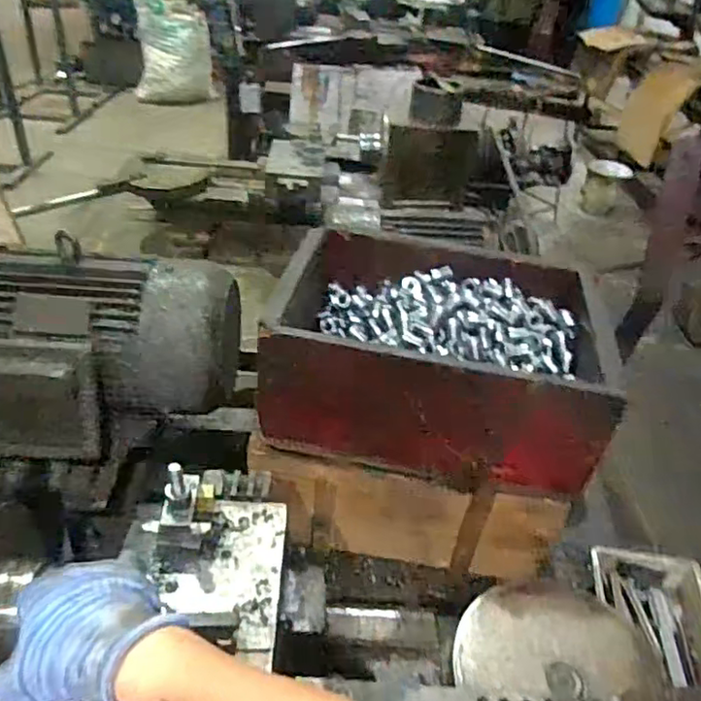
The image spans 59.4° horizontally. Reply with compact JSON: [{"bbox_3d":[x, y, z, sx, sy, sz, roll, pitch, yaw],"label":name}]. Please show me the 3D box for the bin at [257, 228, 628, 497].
[{"bbox_3d":[0.105,0.015,0.696,0.333,0.139,0.226,13,39,10],"label":"bin"}]

